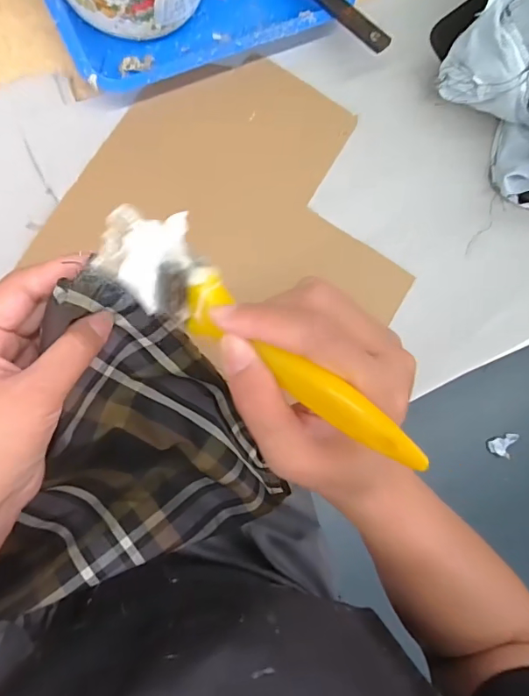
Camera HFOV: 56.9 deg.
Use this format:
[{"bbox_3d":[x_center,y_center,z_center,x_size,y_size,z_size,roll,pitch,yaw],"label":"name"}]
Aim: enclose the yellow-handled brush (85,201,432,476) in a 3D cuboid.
[{"bbox_3d":[-0.007,-0.009,0.209,0.172,0.030,0.039,37,84,20],"label":"yellow-handled brush"}]

